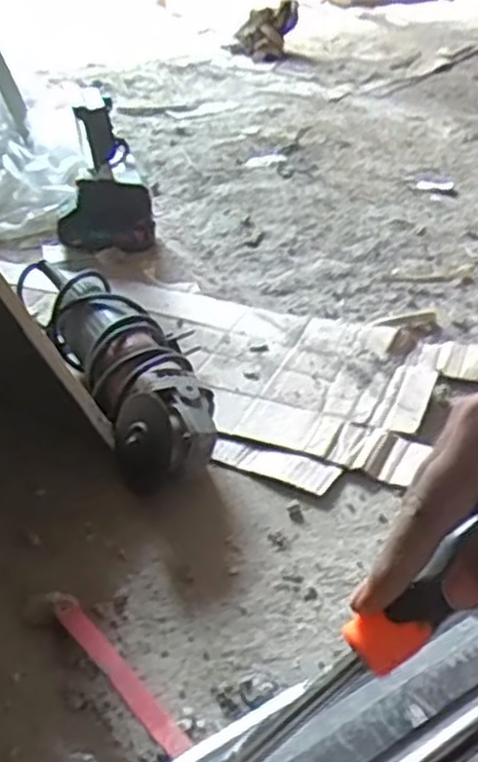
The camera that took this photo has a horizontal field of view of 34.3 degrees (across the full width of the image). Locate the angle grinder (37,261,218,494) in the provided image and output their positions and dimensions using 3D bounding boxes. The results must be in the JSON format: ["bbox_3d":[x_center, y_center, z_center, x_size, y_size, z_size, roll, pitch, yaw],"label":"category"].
[{"bbox_3d":[-0.094,-0.008,0.667,0.090,0.083,0.279,-14,36,-19],"label":"angle grinder"}]

